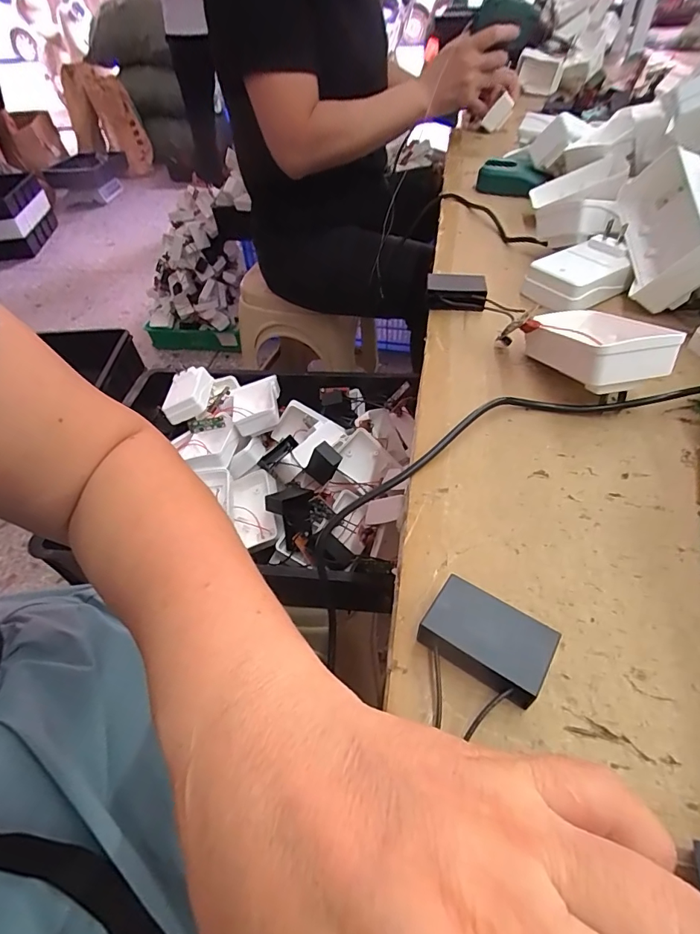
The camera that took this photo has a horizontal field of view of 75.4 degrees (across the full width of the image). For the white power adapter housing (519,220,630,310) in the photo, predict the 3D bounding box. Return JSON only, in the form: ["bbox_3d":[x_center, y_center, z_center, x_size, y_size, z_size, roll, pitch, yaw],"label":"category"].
[{"bbox_3d":[0.193,-0.164,0.382,0.080,0.032,0.058,-30,52,-21],"label":"white power adapter housing"}]

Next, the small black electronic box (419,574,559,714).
[{"bbox_3d":[0.055,0.072,0.187,0.048,0.020,0.033,27,55,26],"label":"small black electronic box"}]

